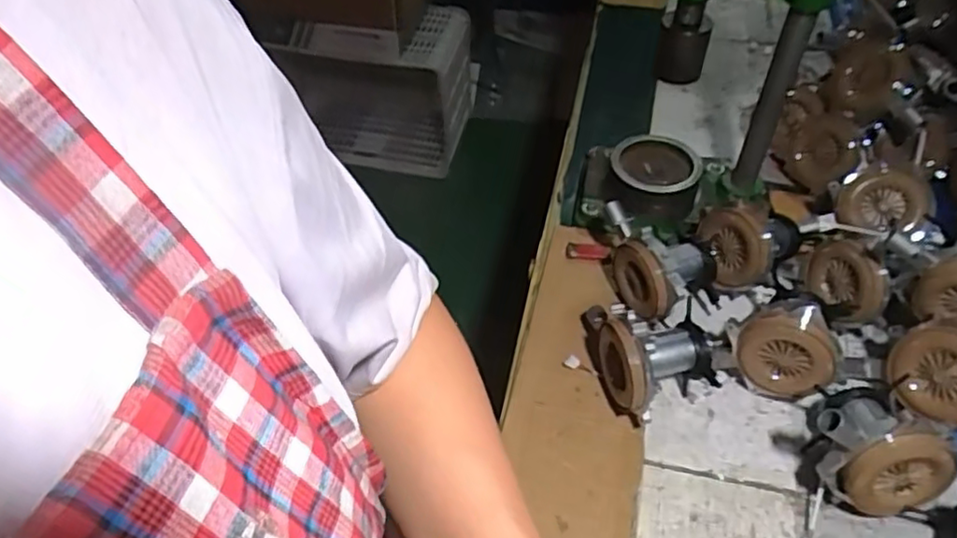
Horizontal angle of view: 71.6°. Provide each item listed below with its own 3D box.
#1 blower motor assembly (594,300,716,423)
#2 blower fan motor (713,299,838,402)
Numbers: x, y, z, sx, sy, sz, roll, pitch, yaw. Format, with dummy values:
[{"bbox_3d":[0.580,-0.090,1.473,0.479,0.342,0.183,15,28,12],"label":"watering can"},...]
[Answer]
[{"bbox_3d":[0.192,0.090,0.724,0.113,0.108,0.113,9,53,-12],"label":"blower motor assembly"},{"bbox_3d":[0.327,0.090,0.719,0.106,0.122,0.054,52,48,-5],"label":"blower fan motor"}]

